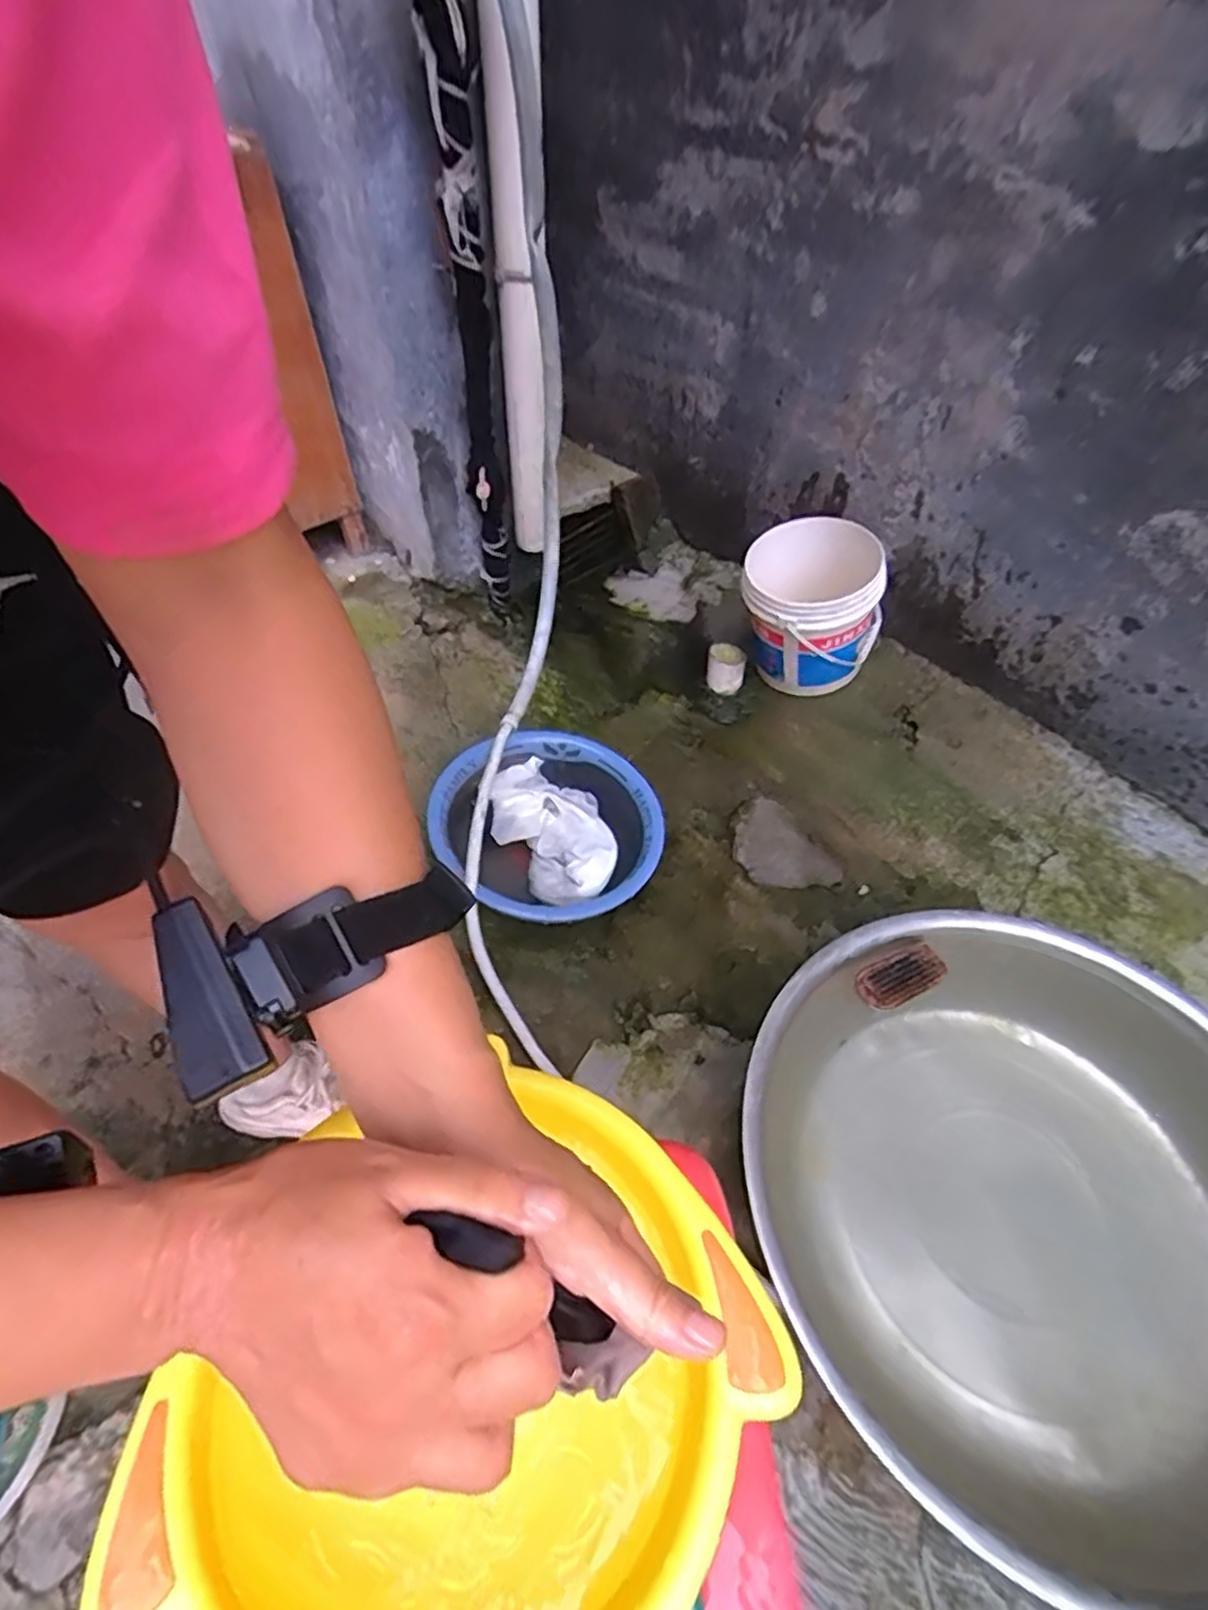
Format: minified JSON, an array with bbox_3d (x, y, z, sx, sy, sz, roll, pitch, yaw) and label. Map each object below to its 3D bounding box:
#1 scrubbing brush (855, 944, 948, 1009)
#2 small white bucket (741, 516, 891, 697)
[{"bbox_3d":[0.389,0.226,0.947,0.126,0.021,0.058,-16,51,-16],"label":"scrubbing brush"},{"bbox_3d":[0.404,-0.371,1.458,0.277,0.313,0.265,16,49,12],"label":"small white bucket"}]

